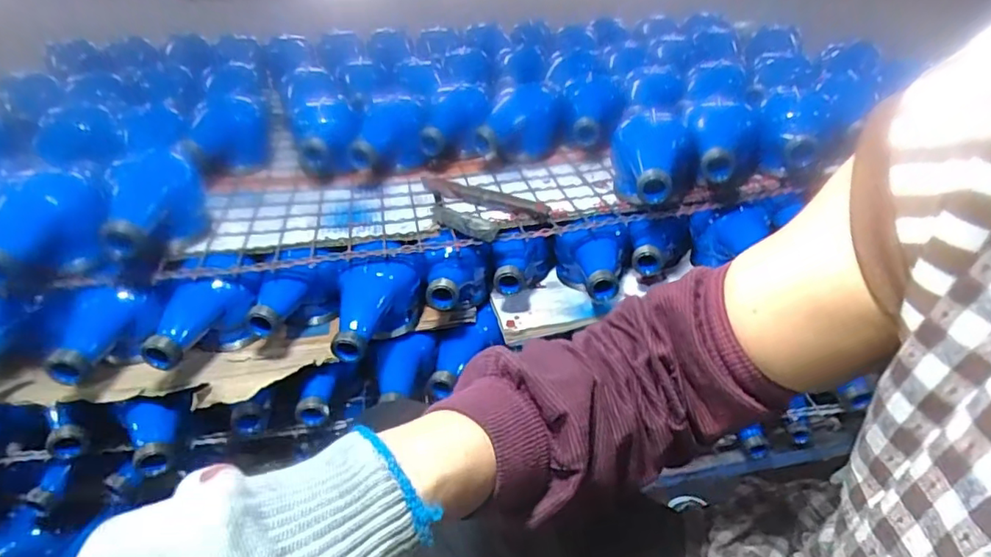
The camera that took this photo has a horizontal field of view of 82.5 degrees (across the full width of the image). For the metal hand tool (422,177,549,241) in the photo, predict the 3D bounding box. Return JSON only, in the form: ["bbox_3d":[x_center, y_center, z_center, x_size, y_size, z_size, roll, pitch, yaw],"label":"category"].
[{"bbox_3d":[-0.038,-0.083,0.625,0.175,0.025,0.093,27,43,35],"label":"metal hand tool"}]

